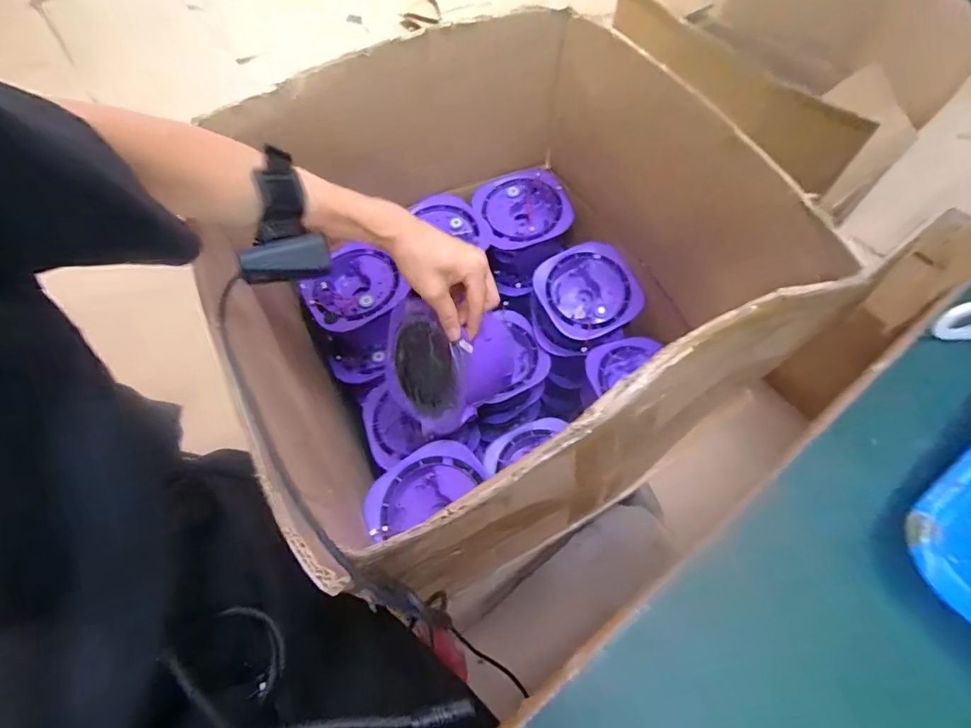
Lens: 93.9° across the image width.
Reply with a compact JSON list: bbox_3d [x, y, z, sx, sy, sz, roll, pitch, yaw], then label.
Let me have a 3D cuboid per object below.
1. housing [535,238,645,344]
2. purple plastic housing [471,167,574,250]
[{"bbox_3d":[0.152,-0.103,0.679,0.143,0.056,0.135,-21,64,-10],"label":"housing"},{"bbox_3d":[0.056,-0.235,0.692,0.142,0.039,0.130,-12,63,-5],"label":"purple plastic housing"}]

